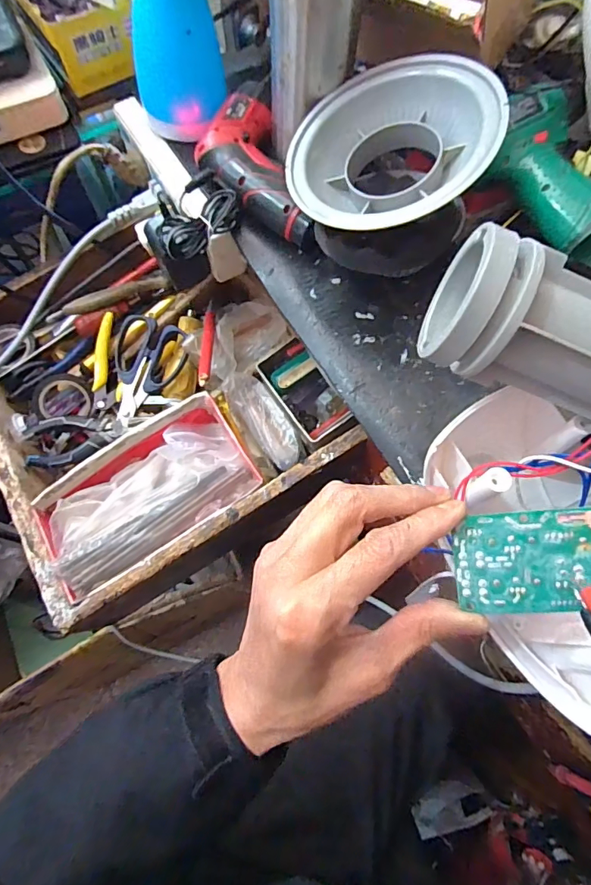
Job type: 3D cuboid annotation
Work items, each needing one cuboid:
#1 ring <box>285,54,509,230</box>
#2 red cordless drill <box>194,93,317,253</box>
[{"bbox_3d":[0.073,-0.216,0.351,0.154,0.049,0.136,-2,76,21],"label":"ring"},{"bbox_3d":[-0.044,-0.240,0.424,0.077,0.048,0.166,-17,70,-7],"label":"red cordless drill"}]

